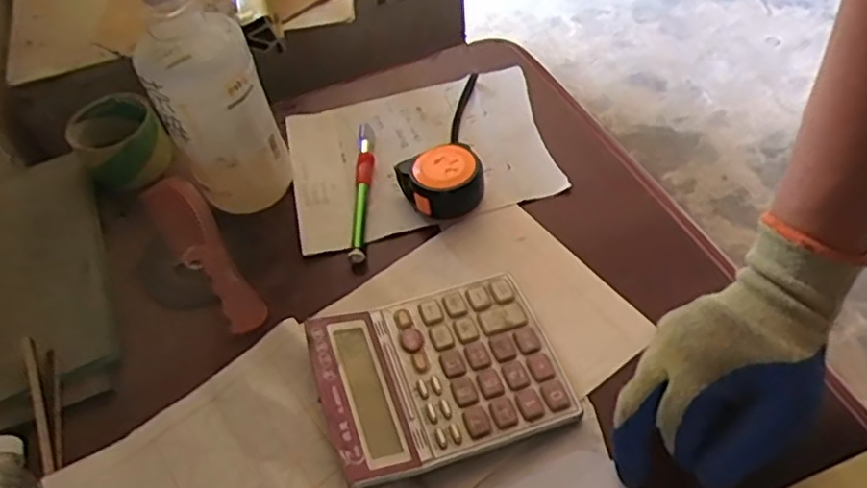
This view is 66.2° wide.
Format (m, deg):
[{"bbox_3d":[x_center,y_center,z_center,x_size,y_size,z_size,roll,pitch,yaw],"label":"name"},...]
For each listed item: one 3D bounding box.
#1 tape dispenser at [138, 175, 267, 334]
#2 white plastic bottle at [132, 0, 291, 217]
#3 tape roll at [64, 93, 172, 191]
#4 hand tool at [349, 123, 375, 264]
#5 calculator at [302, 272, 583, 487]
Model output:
[{"bbox_3d":[-0.223,0.013,0.595,0.076,0.018,0.205,-29,55,-16],"label":"tape dispenser"},{"bbox_3d":[-0.182,-0.118,0.552,0.082,0.217,0.068,-19,53,-8],"label":"white plastic bottle"},{"bbox_3d":[-0.306,-0.101,0.651,0.077,0.055,0.080,-3,52,4],"label":"tape roll"},{"bbox_3d":[-0.065,-0.051,0.616,0.015,0.017,0.163,-3,52,4],"label":"hand tool"},{"bbox_3d":[0.003,0.092,0.485,0.166,0.038,0.131,-19,53,-9],"label":"calculator"}]

